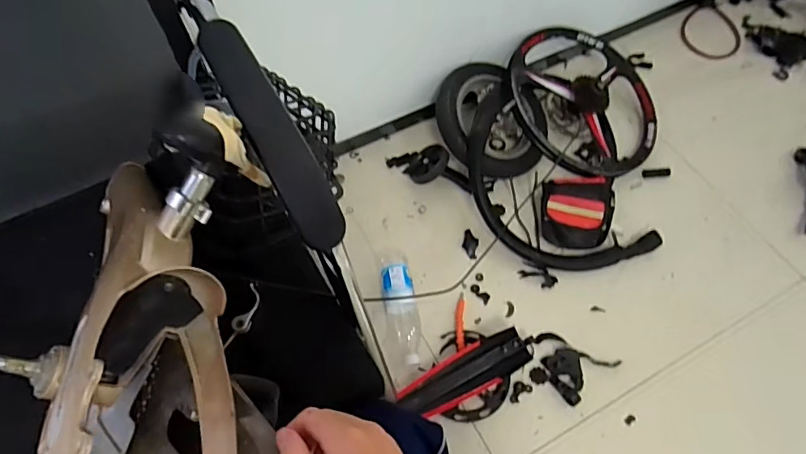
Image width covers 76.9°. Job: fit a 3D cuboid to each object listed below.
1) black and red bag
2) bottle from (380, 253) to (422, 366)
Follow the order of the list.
[{"bbox_3d":[0.397,-0.040,1.161,0.159,0.068,0.172,12,62,6],"label":"black and red bag"},{"bbox_3d":[-0.006,0.155,1.048,0.070,0.071,0.249,-6,62,-4],"label":"bottle"}]

